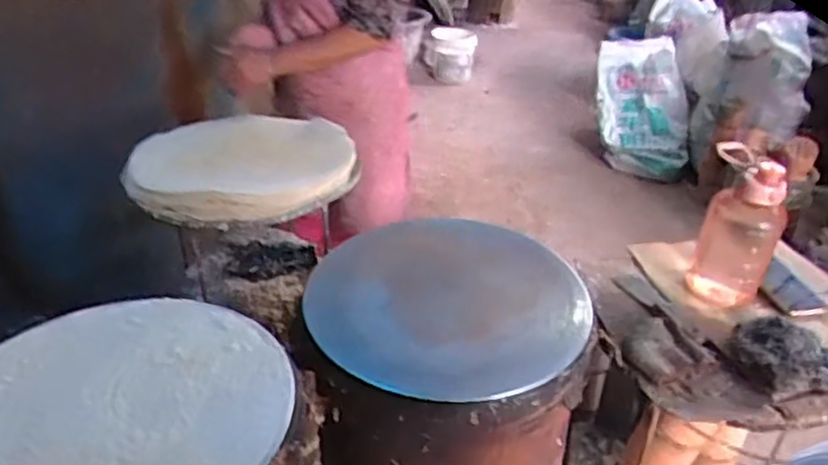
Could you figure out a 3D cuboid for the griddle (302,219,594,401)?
[{"bbox_3d":[0.048,0.086,0.914,0.352,0.041,0.328,4,31,-2],"label":"griddle"}]

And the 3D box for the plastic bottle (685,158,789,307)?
[{"bbox_3d":[0.497,0.005,1.063,0.115,0.216,0.102,15,33,24],"label":"plastic bottle"}]

